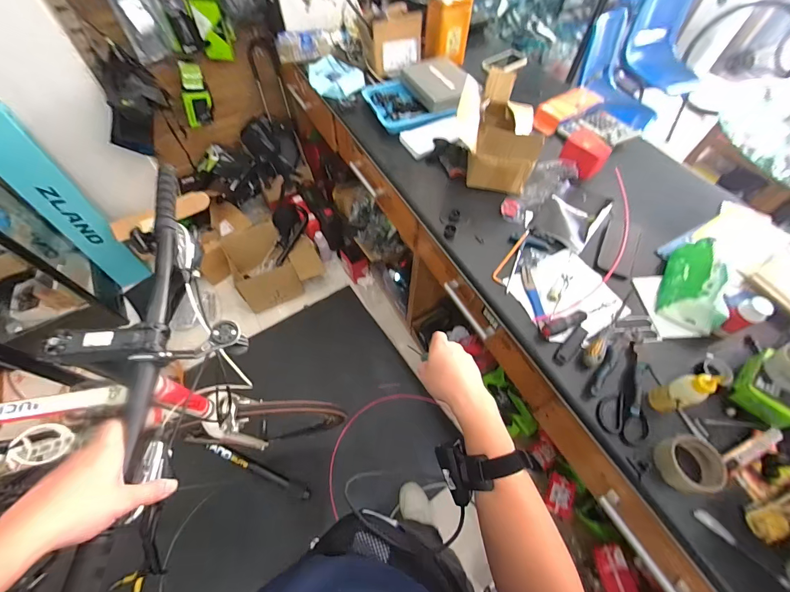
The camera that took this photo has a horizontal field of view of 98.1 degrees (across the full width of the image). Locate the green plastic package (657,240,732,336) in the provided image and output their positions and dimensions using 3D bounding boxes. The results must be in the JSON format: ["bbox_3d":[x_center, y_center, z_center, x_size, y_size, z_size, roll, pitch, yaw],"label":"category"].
[{"bbox_3d":[0.626,-0.030,0.713,0.095,0.079,0.194,24,61,14],"label":"green plastic package"}]

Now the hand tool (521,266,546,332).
[{"bbox_3d":[0.302,0.000,0.745,0.026,0.007,0.153,-5,59,-4],"label":"hand tool"}]

